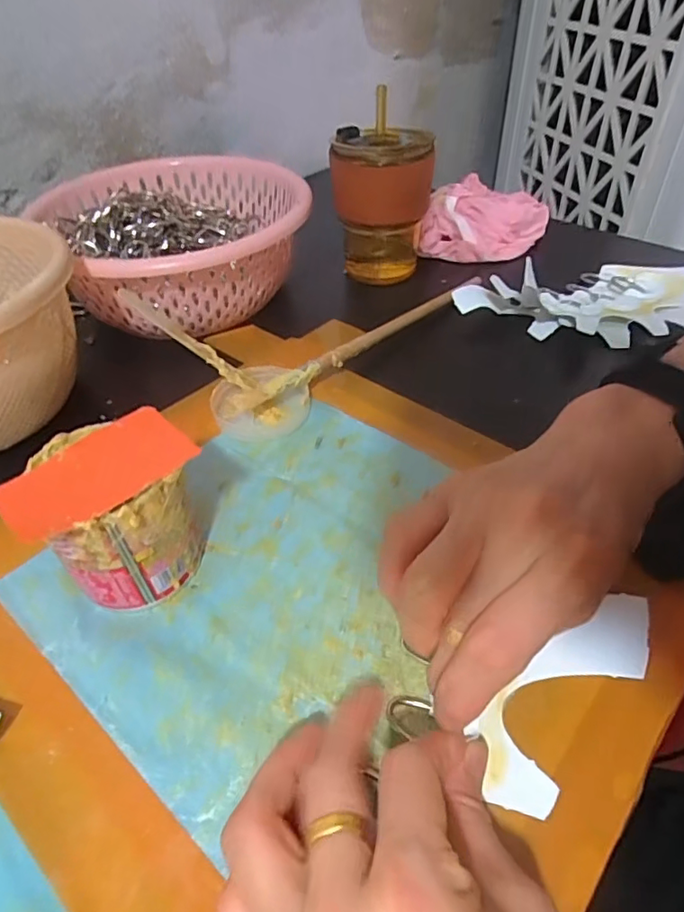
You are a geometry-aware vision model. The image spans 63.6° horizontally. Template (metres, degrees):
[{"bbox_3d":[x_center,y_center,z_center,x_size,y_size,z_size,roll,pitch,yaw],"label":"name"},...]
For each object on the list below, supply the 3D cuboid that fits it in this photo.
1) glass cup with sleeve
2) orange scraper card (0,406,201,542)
[{"bbox_3d":[0.035,-0.222,0.477,0.082,0.132,0.078,-1,45,1],"label":"glass cup with sleeve"},{"bbox_3d":[-0.109,0.007,0.245,0.079,0.005,0.049,-34,52,-29],"label":"orange scraper card"}]

